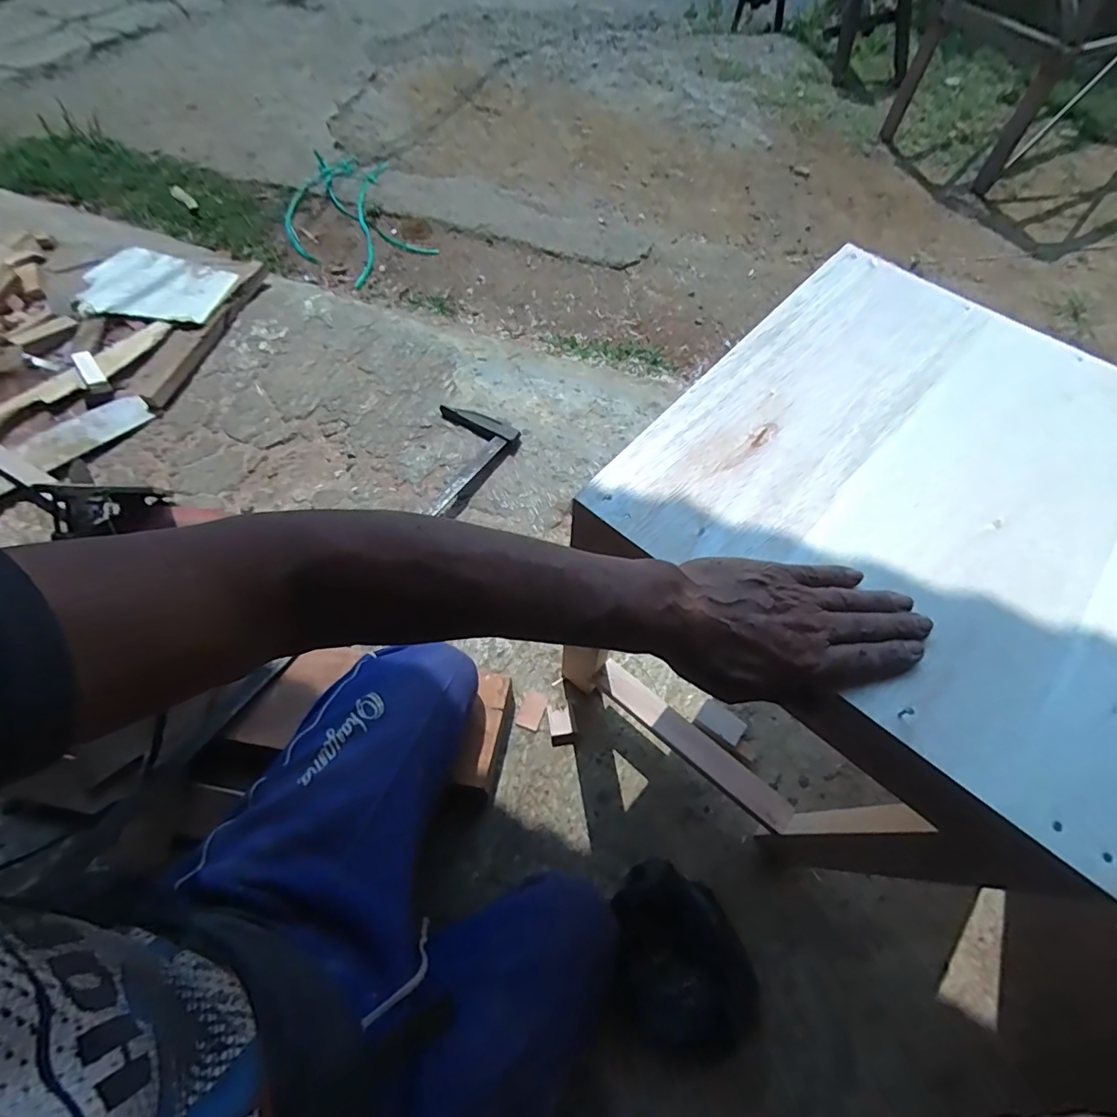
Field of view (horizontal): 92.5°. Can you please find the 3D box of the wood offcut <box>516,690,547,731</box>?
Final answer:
[{"bbox_3d":[-0.038,0.227,0.800,0.035,0.008,0.057,19,63,8],"label":"wood offcut"}]

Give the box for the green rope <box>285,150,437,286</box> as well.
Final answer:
[{"bbox_3d":[-0.613,-1.004,1.569,0.370,0.094,0.586,-23,65,-14],"label":"green rope"}]

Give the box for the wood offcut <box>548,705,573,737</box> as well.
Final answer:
[{"bbox_3d":[0.002,0.240,0.784,0.031,0.022,0.040,-8,62,-6],"label":"wood offcut"}]

